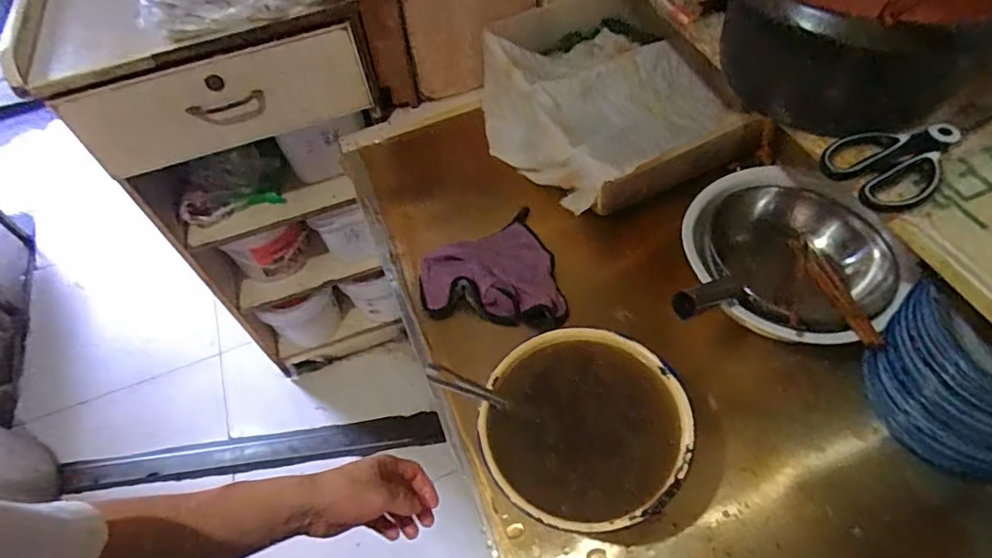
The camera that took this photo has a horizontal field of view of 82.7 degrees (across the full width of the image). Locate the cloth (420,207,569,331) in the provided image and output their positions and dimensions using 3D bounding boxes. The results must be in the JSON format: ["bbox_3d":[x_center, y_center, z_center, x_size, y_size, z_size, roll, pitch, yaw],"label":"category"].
[{"bbox_3d":[-0.012,-0.015,0.793,0.190,0.034,0.195,-9,54,-1],"label":"cloth"}]

